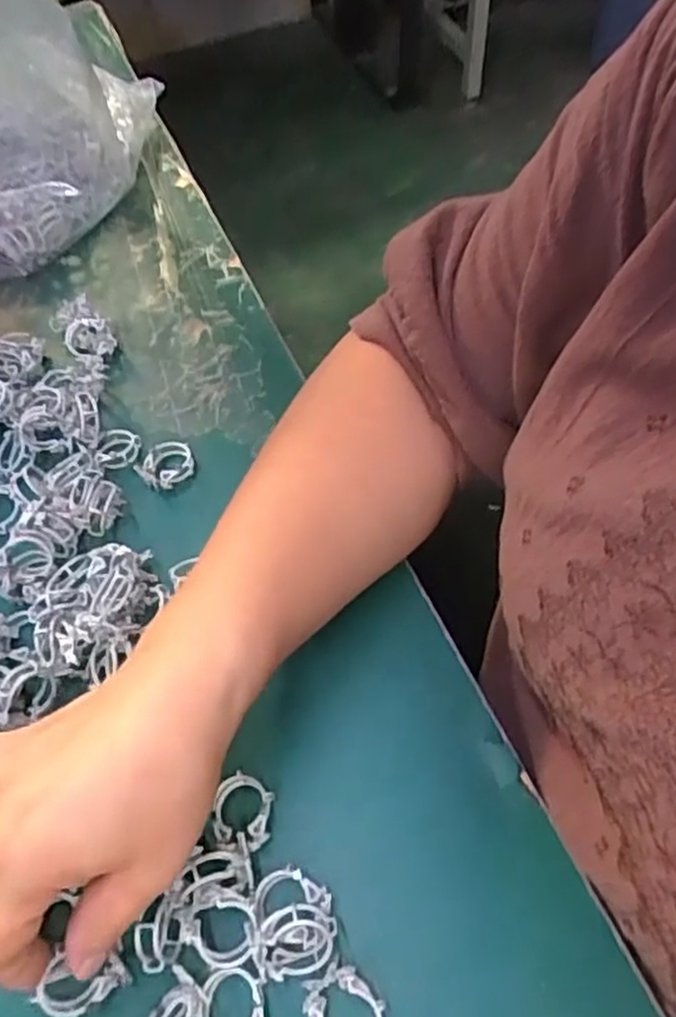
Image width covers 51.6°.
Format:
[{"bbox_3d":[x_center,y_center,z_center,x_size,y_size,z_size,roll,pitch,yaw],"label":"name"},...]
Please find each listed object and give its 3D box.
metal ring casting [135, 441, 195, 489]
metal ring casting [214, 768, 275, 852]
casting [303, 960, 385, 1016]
[{"bbox_3d":[-0.097,-0.025,0.397,0.031,0.010,0.025,-35,60,-16],"label":"metal ring casting"},{"bbox_3d":[-0.040,0.124,0.288,0.025,0.008,0.031,3,57,8],"label":"metal ring casting"},{"bbox_3d":[0.003,0.181,0.251,0.025,0.006,0.031,-26,58,-11],"label":"casting"}]

